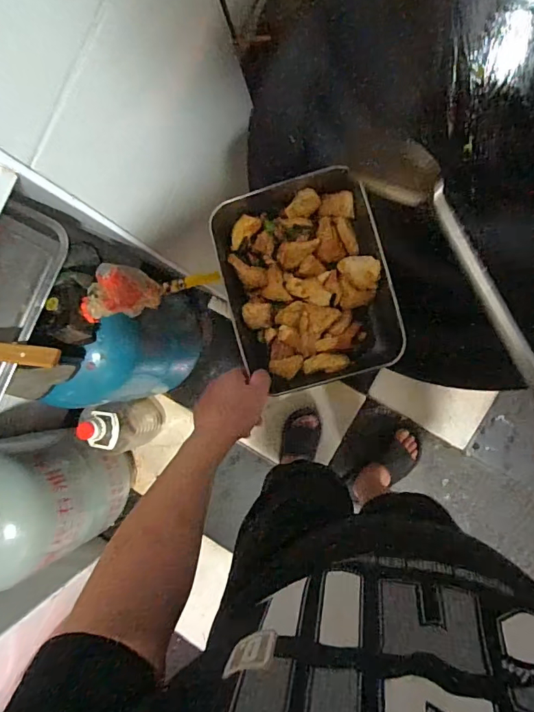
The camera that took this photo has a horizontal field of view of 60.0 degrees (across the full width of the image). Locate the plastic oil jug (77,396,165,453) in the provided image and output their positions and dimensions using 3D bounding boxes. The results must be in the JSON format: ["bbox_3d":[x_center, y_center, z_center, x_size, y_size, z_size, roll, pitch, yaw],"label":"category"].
[{"bbox_3d":[-0.384,0.189,1.245,0.123,0.289,0.131,0,88,9],"label":"plastic oil jug"}]

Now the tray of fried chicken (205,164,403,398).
[{"bbox_3d":[0.048,-0.093,0.582,0.194,0.039,0.246,-16,86,9],"label":"tray of fried chicken"}]

